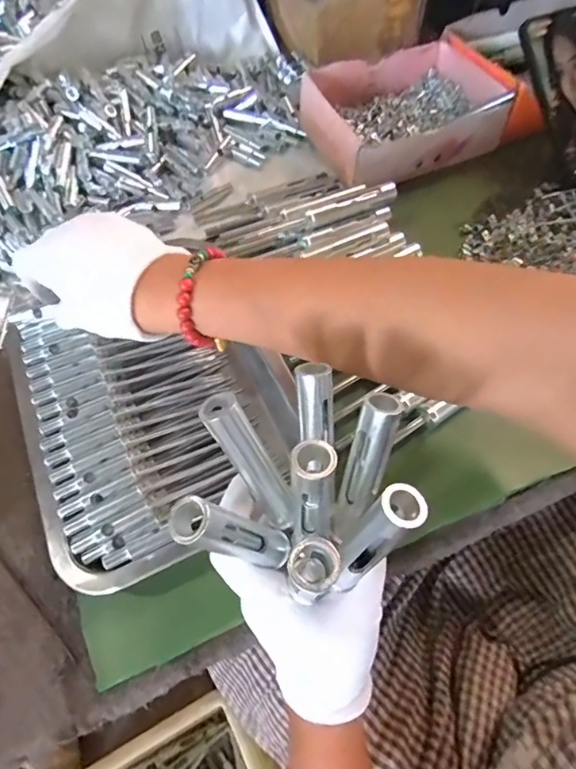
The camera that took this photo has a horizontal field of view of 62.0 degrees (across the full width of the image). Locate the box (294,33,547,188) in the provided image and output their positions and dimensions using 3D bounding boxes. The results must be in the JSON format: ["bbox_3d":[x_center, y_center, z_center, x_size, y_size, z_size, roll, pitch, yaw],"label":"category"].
[{"bbox_3d":[0.125,-0.282,0.489,0.200,0.048,0.154,-18,62,-7],"label":"box"}]

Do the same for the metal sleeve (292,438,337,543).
[{"bbox_3d":[0.012,0.051,0.220,0.018,0.081,0.019,28,61,19],"label":"metal sleeve"}]

